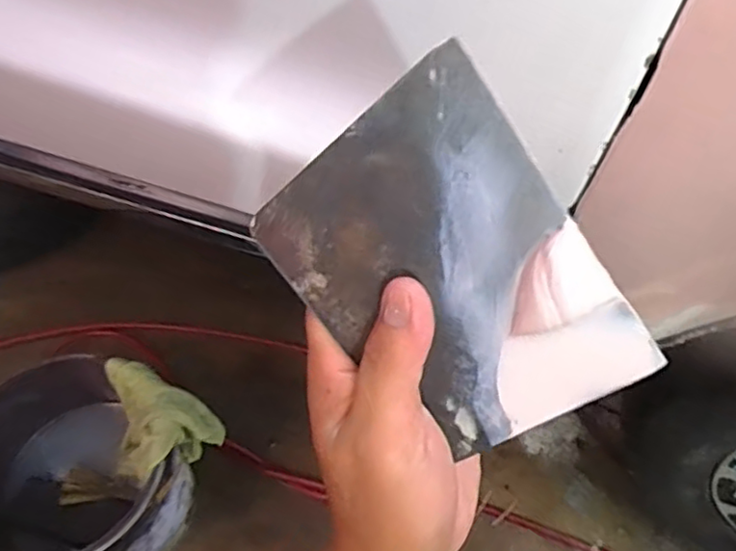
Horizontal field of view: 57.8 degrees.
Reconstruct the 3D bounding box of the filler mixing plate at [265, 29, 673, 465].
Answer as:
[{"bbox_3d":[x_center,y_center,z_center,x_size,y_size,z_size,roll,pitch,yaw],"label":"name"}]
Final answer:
[{"bbox_3d":[0.031,0.005,0.243,0.095,0.010,0.137,-34,105,14],"label":"filler mixing plate"}]

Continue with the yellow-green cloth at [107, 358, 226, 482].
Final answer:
[{"bbox_3d":[-0.250,0.200,0.810,0.118,0.201,0.116,10,58,1],"label":"yellow-green cloth"}]

